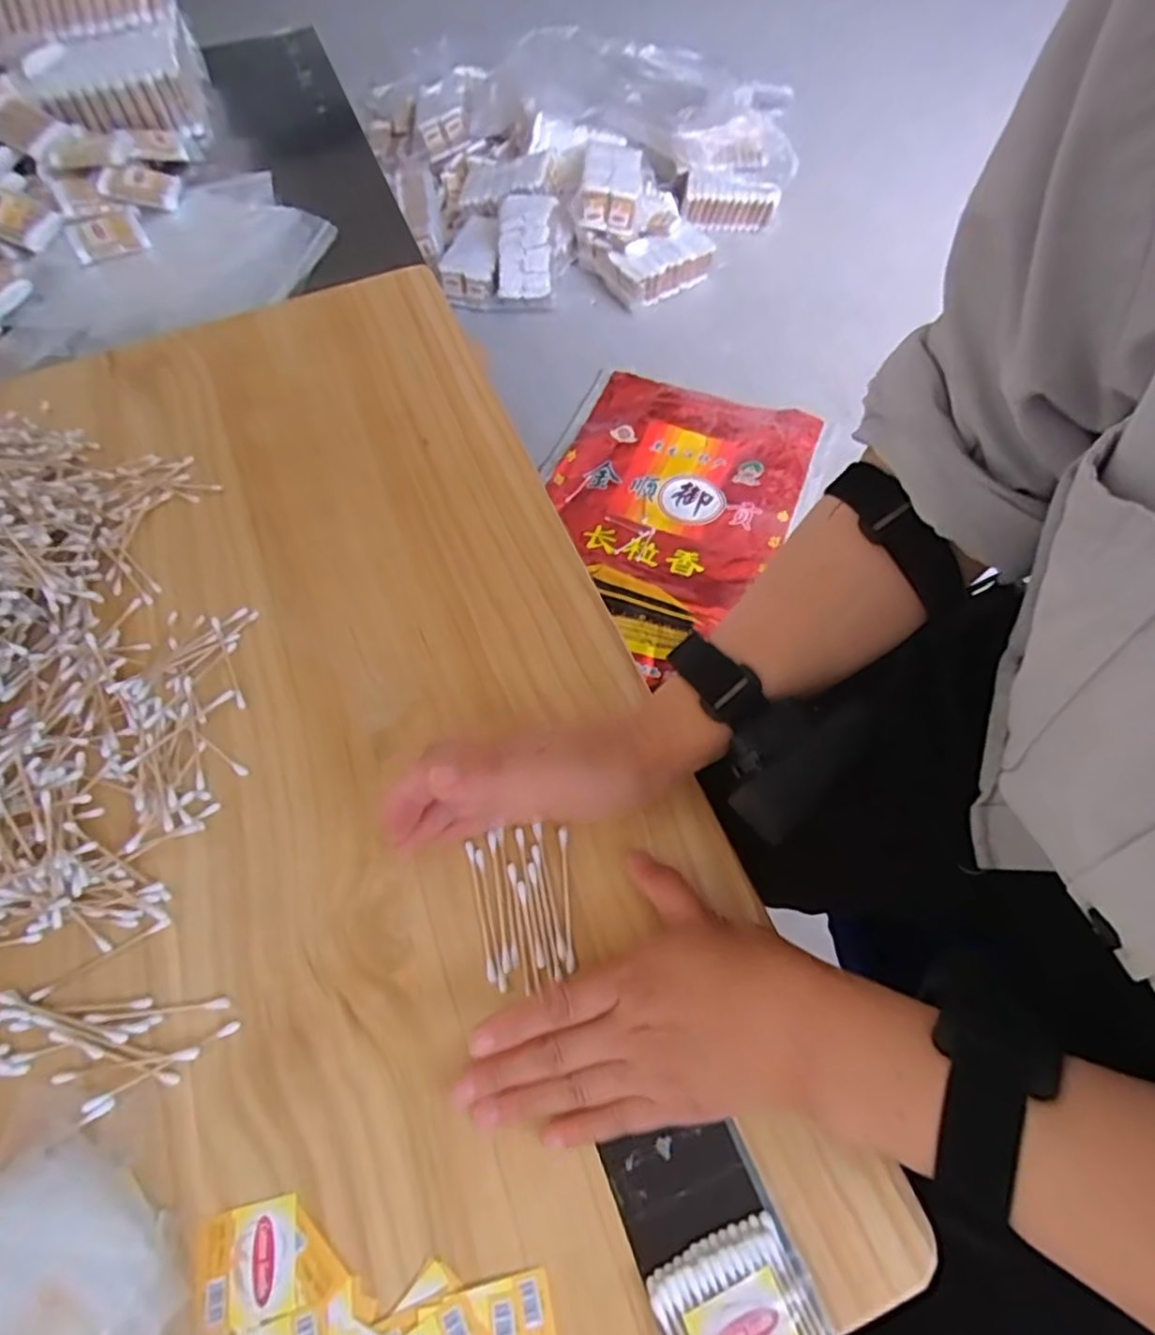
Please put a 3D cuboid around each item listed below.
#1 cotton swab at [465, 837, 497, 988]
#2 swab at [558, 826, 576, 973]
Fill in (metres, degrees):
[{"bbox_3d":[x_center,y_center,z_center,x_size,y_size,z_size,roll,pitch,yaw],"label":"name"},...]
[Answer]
[{"bbox_3d":[-0.050,0.125,0.339,0.005,0.004,0.070,-13,61,-5],"label":"cotton swab"},{"bbox_3d":[-0.006,0.118,0.339,0.005,0.004,0.069,-5,61,0],"label":"swab"}]

